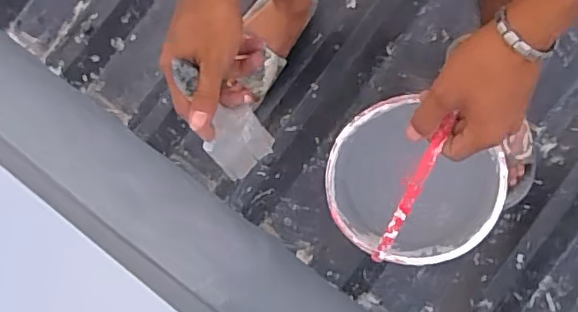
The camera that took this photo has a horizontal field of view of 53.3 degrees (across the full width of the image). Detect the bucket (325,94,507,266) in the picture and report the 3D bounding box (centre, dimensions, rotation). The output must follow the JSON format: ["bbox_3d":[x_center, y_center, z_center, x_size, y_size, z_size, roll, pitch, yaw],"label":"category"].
[{"bbox_3d":[0.140,0.028,0.691,0.180,0.380,0.168,0,93,7],"label":"bucket"}]

